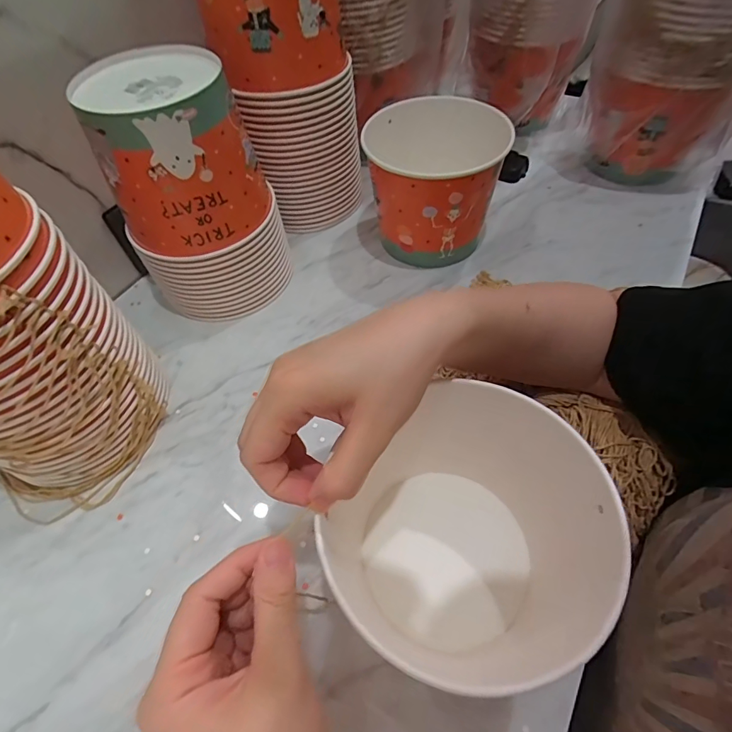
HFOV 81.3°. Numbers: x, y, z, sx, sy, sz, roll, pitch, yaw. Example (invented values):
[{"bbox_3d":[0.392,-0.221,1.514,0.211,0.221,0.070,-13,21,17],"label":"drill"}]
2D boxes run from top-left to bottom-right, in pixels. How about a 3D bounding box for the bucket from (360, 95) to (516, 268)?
[{"bbox_3d":[0.080,-0.214,0.514,0.163,0.136,0.155,1,56,6],"label":"bucket"}]

